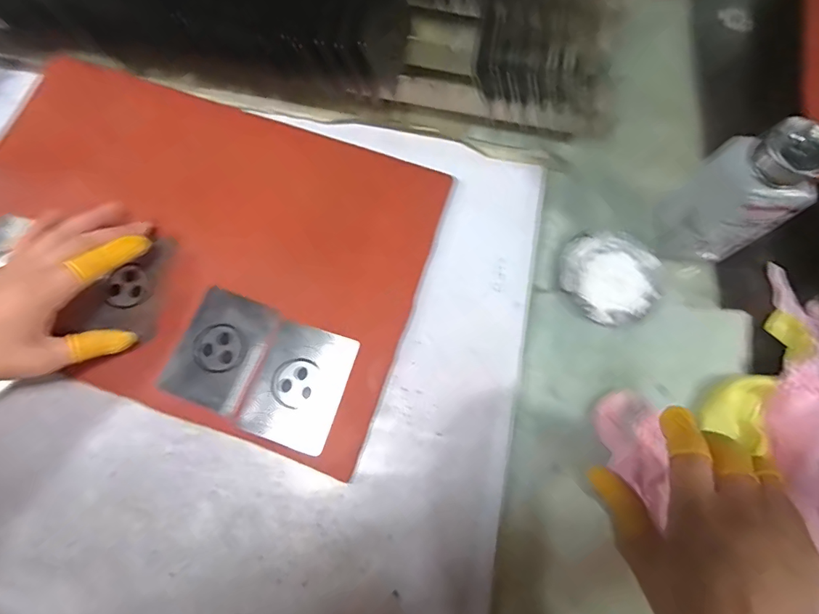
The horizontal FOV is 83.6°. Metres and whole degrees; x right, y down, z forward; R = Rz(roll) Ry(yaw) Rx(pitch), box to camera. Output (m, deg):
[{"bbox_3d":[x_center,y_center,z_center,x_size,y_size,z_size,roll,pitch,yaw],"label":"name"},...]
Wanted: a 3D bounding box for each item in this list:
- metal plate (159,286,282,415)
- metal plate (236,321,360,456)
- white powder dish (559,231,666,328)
[{"bbox_3d":[-0.143,0.033,0.351,0.063,0.006,0.086,21,76,2],"label":"metal plate"},{"bbox_3d":[-0.082,0.058,0.344,0.065,0.004,0.087,17,72,4],"label":"metal plate"},{"bbox_3d":[0.169,-0.027,0.384,0.078,0.007,0.080,1,73,-2],"label":"white powder dish"}]

